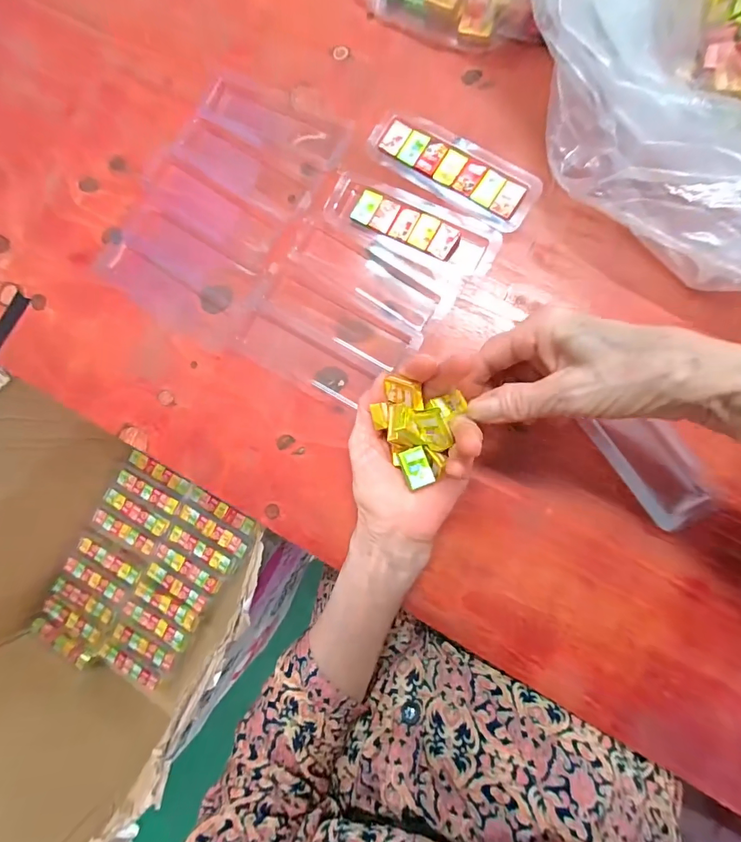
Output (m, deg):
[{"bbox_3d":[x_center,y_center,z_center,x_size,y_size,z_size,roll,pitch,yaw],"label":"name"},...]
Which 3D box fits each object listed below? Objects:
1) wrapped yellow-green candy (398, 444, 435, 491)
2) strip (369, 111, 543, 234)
[{"bbox_3d":[0.029,0.029,0.252,0.016,0.006,0.024,-22,83,7],"label":"wrapped yellow-green candy"},{"bbox_3d":[0.062,-0.194,0.311,0.135,0.008,0.049,33,92,9],"label":"strip"}]

